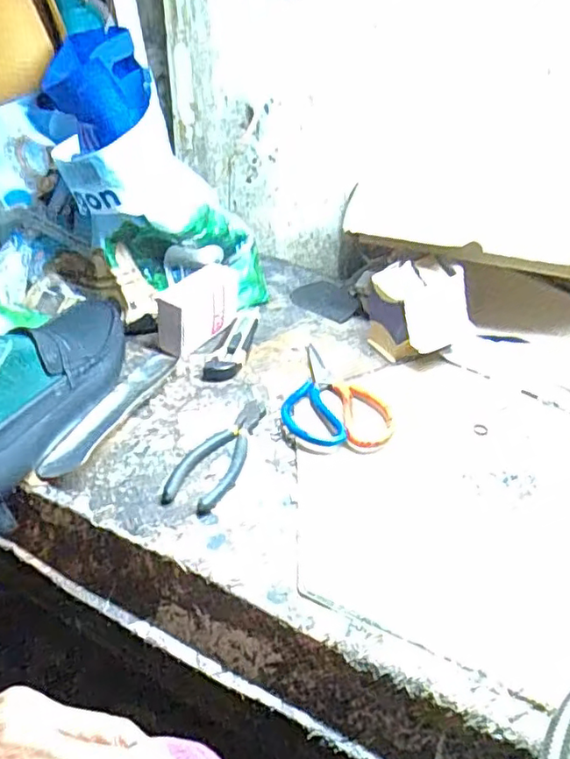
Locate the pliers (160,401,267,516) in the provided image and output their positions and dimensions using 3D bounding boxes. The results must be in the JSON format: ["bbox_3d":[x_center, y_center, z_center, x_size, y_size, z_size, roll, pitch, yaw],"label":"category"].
[{"bbox_3d":[-0.057,0.060,0.539,0.050,0.009,0.148,13,37,15],"label":"pliers"}]

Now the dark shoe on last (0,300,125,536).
[{"bbox_3d":[-0.214,-0.001,0.544,0.075,0.101,0.279,6,36,6],"label":"dark shoe on last"}]

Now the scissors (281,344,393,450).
[{"bbox_3d":[0.058,0.012,0.611,0.103,0.016,0.165,9,37,10],"label":"scissors"}]

